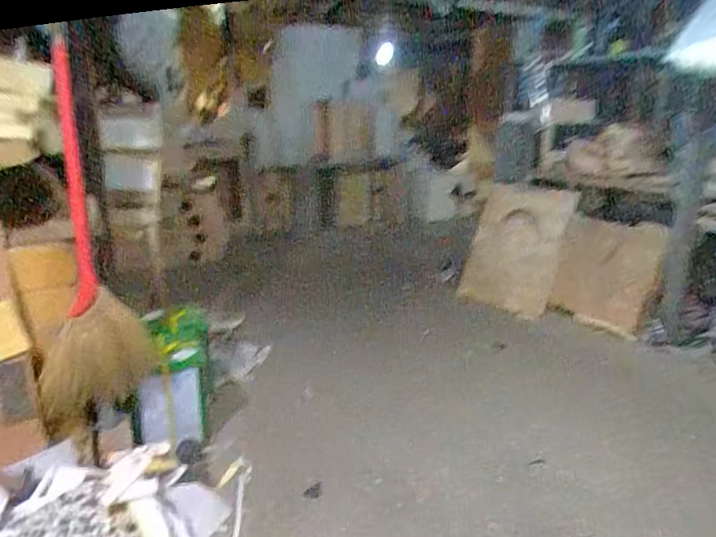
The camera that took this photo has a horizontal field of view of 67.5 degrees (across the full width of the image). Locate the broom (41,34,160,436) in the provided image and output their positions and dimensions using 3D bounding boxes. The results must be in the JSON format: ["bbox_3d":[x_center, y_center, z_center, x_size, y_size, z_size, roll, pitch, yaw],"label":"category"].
[{"bbox_3d":[-0.772,-0.050,1.503,0.267,1.014,0.159,-4,17,-15],"label":"broom"}]

